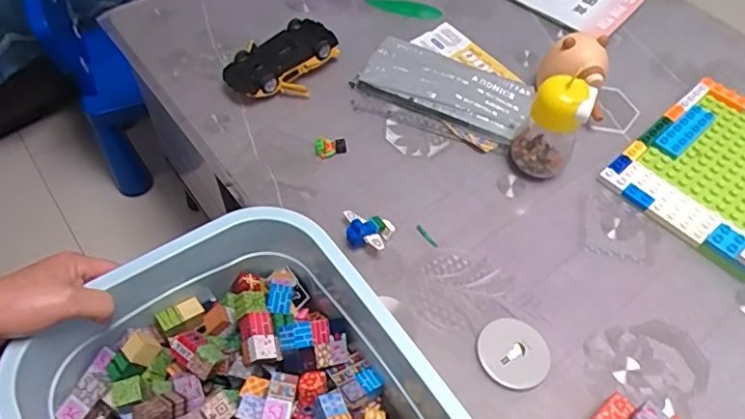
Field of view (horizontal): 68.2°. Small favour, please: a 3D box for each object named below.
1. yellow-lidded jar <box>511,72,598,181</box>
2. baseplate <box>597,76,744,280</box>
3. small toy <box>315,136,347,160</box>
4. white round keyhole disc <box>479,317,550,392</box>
[{"bbox_3d":[0.200,-0.095,0.608,0.062,0.122,0.062,2,55,-2],"label":"yellow-lidded jar"},{"bbox_3d":[0.441,-0.032,0.636,0.253,0.030,0.253,-36,65,-25],"label":"baseplate"},{"bbox_3d":[-0.049,-0.073,0.647,0.038,0.022,0.015,-9,56,-9],"label":"small toy"},{"bbox_3d":[0.132,0.135,0.514,0.063,0.009,0.067,2,55,-2],"label":"white round keyhole disc"}]

